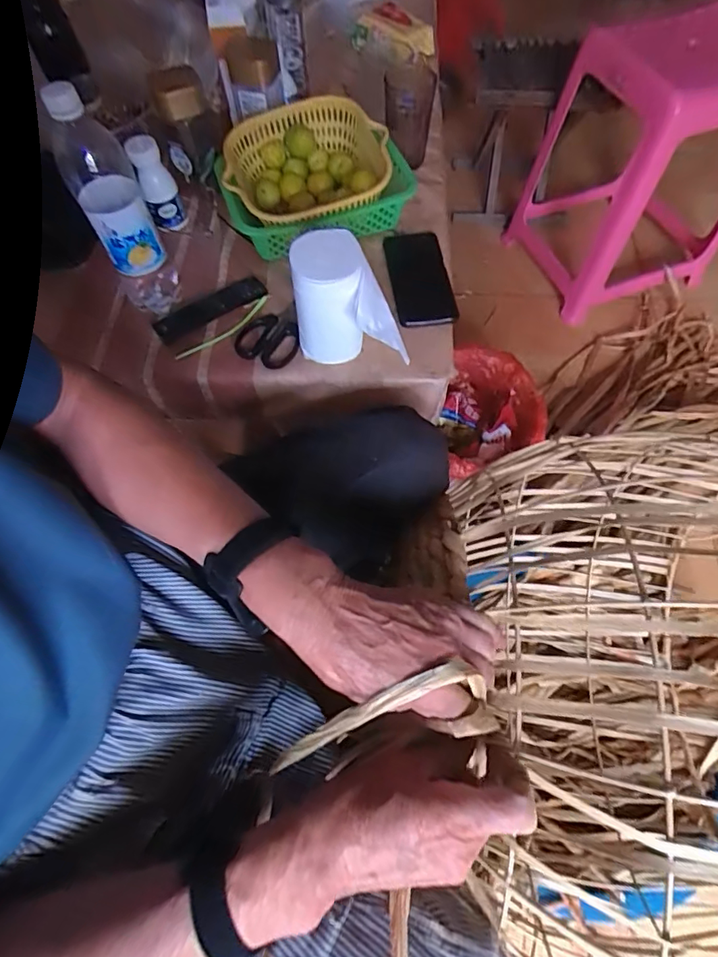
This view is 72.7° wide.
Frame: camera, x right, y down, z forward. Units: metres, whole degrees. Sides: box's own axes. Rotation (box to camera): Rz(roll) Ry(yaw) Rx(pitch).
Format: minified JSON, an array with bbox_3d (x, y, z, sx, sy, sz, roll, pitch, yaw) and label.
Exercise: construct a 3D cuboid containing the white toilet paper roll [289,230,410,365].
[{"bbox_3d":[-0.006,-0.197,0.548,0.125,0.128,0.079,5,65,4],"label":"white toilet paper roll"}]

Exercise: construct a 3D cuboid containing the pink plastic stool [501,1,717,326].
[{"bbox_3d":[0.592,-0.657,1.039,0.359,0.436,0.351,-23,66,-9],"label":"pink plastic stool"}]

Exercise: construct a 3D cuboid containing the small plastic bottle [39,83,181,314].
[{"bbox_3d":[-0.269,-0.297,0.539,0.064,0.234,0.073,-22,66,-9],"label":"small plastic bottle"}]

